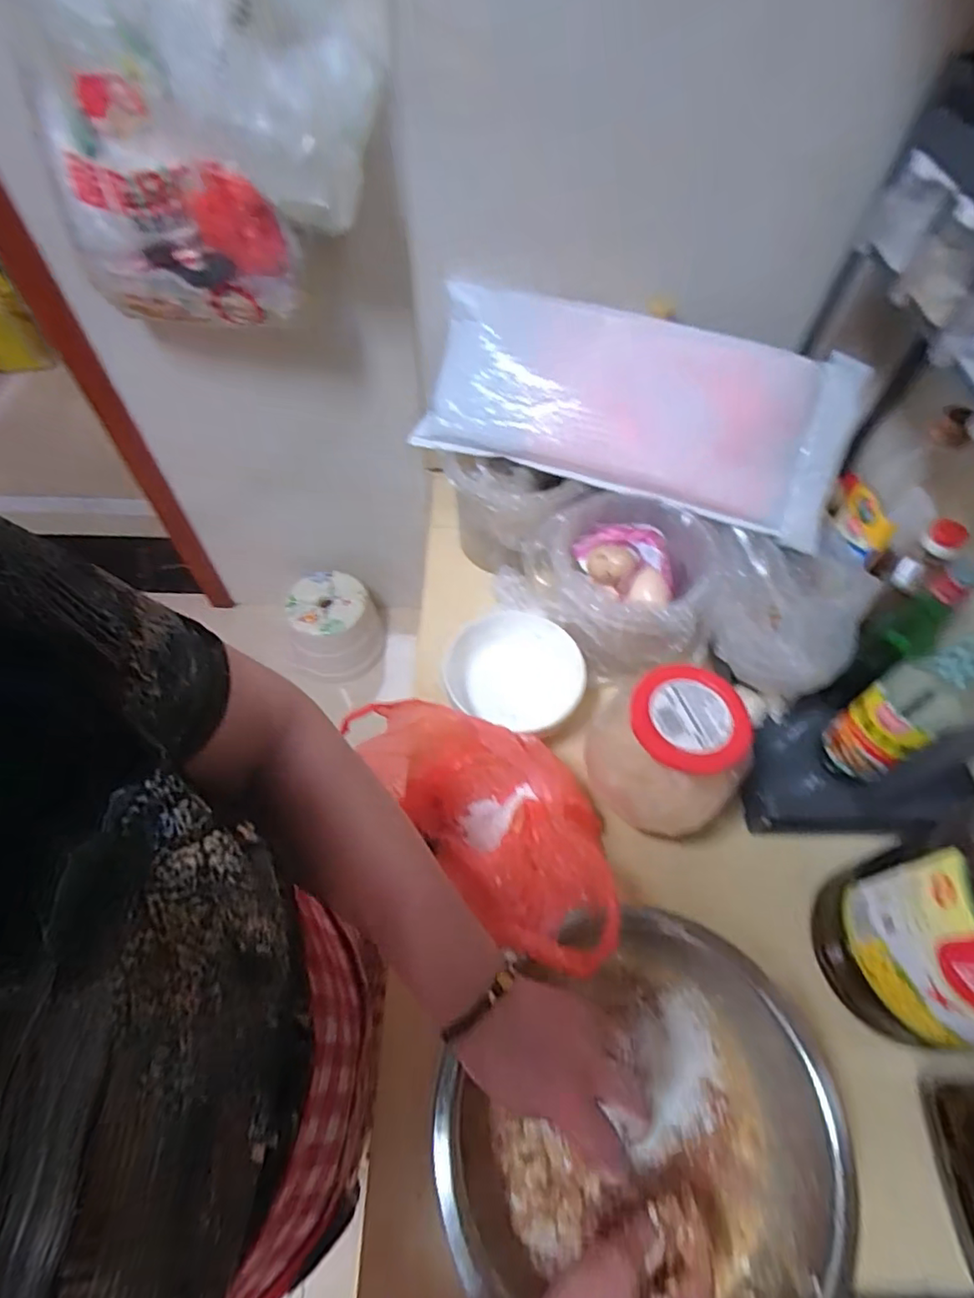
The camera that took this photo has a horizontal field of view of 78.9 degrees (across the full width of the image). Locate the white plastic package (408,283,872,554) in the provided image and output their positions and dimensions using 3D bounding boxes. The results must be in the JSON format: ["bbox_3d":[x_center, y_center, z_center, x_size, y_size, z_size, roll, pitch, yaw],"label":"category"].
[{"bbox_3d":[0.163,-0.267,0.654,0.463,0.047,0.194,15,99,4],"label":"white plastic package"}]

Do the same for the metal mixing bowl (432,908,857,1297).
[{"bbox_3d":[0.112,0.344,0.422,0.243,0.087,0.258,1,57,-1],"label":"metal mixing bowl"}]

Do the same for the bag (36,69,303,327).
[{"bbox_3d":[-0.417,-0.570,0.788,0.321,0.264,0.096,22,59,12],"label":"bag"}]

